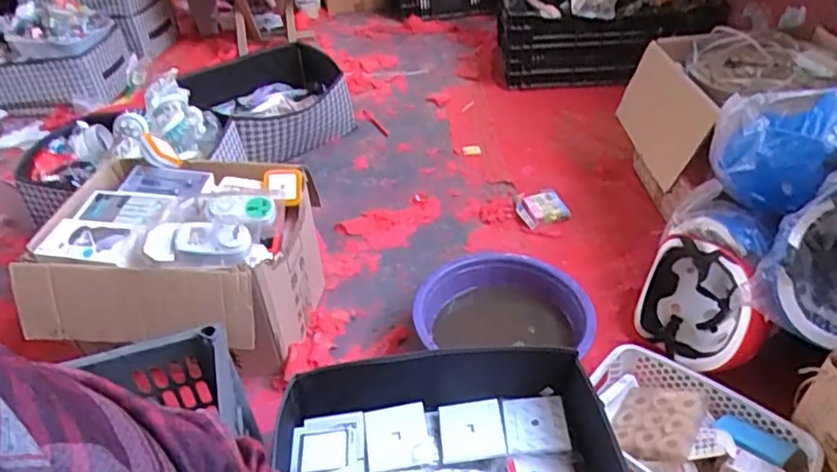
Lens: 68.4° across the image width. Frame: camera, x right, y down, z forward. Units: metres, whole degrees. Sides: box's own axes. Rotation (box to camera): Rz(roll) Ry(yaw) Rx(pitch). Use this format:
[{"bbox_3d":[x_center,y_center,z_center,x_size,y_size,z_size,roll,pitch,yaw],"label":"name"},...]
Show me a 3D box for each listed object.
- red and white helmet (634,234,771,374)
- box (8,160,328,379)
[{"bbox_3d":[0.450,0.124,1.007,0.148,0.206,0.203,4,39,10],"label":"red and white helmet"},{"bbox_3d":[-0.413,0.037,1.083,0.421,0.250,0.340,4,39,10],"label":"box"}]

